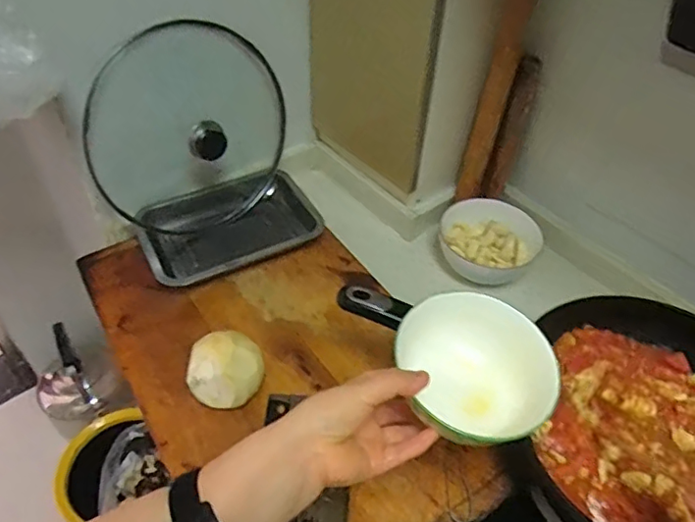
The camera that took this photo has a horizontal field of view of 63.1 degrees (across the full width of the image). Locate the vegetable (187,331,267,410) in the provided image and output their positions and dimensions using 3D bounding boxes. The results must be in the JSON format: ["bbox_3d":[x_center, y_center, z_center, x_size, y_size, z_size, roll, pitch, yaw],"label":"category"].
[{"bbox_3d":[-0.146,0.131,0.667,0.087,0.072,0.066,6,46,3],"label":"vegetable"}]

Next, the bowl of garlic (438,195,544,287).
[{"bbox_3d":[0.219,-0.028,0.879,0.150,0.064,0.133,20,48,16],"label":"bowl of garlic"}]

